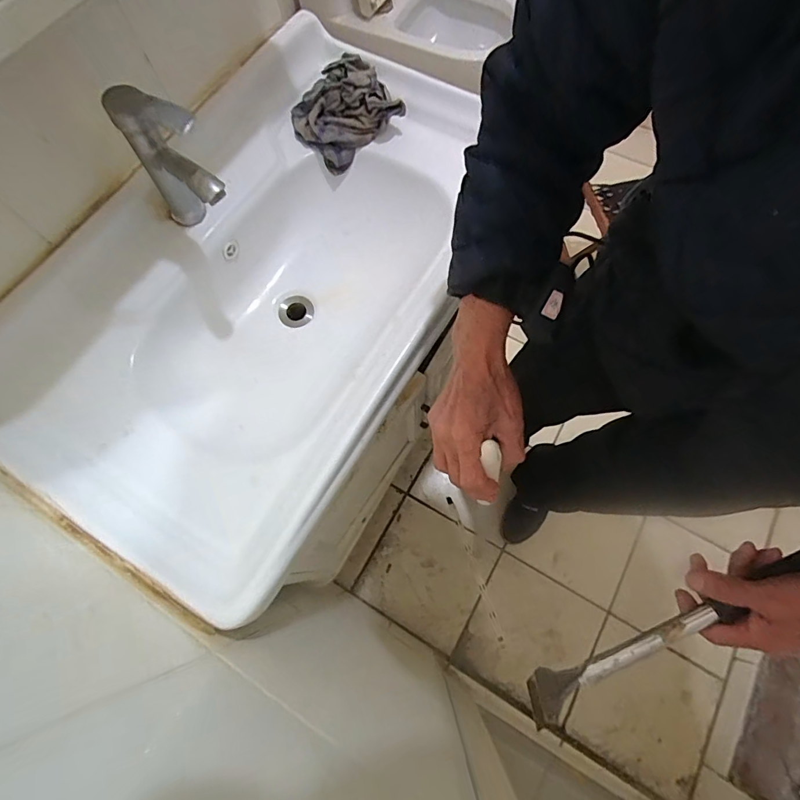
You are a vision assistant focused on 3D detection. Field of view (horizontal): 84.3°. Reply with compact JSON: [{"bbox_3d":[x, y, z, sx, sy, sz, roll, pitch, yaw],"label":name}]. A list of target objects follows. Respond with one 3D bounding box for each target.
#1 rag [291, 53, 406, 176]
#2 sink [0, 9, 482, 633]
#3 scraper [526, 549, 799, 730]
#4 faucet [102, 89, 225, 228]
[{"bbox_3d":[-0.089,-0.458,0.701,0.159,0.096,0.108,-29,72,-8],"label":"rag"},{"bbox_3d":[-0.160,-0.164,0.670,0.455,0.230,0.783,27,73,11],"label":"sink"},{"bbox_3d":[0.244,0.211,0.402,0.283,0.057,0.022,-31,72,5],"label":"scraper"},{"bbox_3d":[-0.260,-0.273,0.548,0.127,0.194,0.051,30,74,12],"label":"faucet"}]

